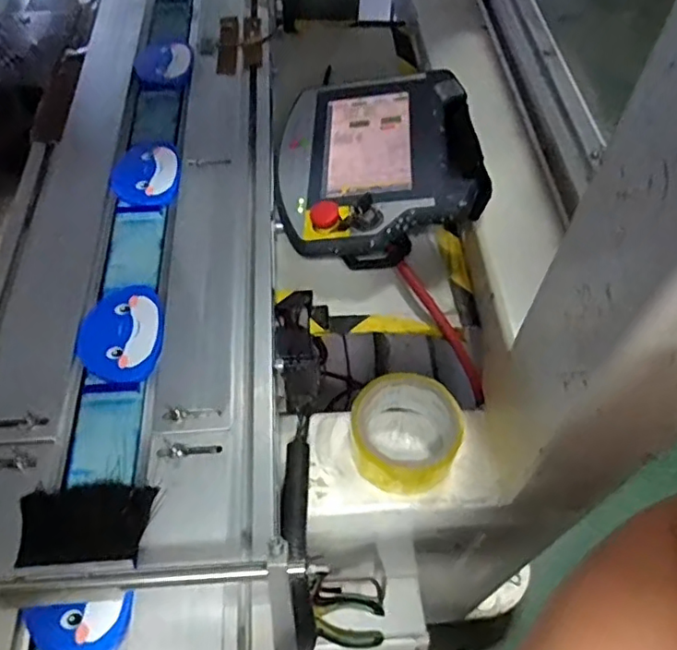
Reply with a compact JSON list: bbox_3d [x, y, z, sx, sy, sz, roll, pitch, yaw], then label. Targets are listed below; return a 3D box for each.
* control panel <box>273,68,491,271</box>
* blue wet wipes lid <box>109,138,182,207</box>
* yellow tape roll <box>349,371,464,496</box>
[{"bbox_3d":[0.039,-0.172,0.636,0.207,0.070,0.238,-2,56,-2],"label":"control panel"},{"bbox_3d":[-0.201,-0.159,0.621,0.070,0.011,0.094,-8,56,-7],"label":"blue wet wipes lid"},{"bbox_3d":[0.059,0.098,0.541,0.095,0.052,0.096,1,56,-1],"label":"yellow tape roll"}]

